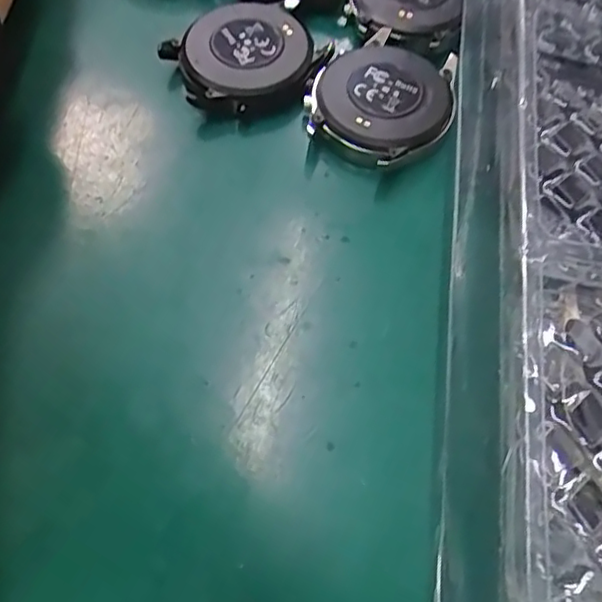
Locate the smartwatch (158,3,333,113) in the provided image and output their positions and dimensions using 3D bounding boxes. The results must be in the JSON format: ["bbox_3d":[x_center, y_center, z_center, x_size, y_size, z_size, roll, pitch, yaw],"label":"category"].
[{"bbox_3d":[-0.018,-0.081,0.210,0.046,0.009,0.042,-30,67,-17],"label":"smartwatch"}]

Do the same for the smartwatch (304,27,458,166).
[{"bbox_3d":[0.026,-0.067,0.204,0.046,0.011,0.050,1,62,-2],"label":"smartwatch"}]

